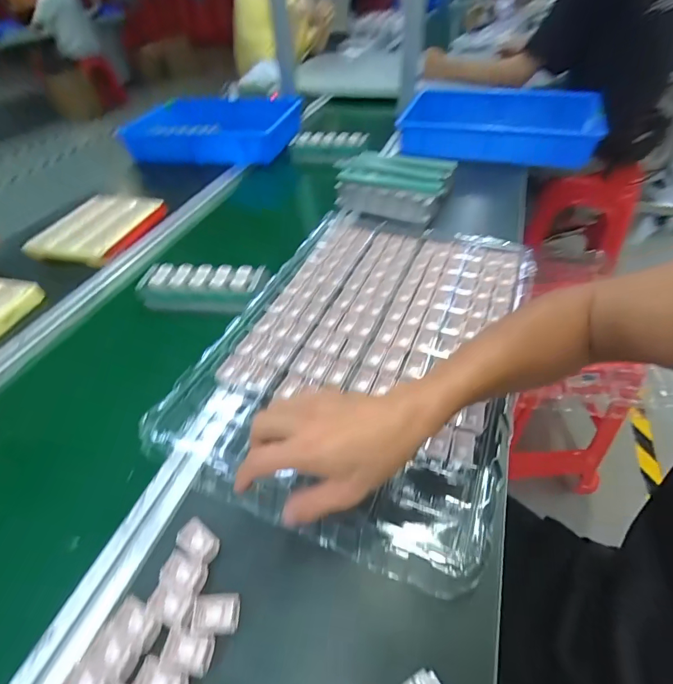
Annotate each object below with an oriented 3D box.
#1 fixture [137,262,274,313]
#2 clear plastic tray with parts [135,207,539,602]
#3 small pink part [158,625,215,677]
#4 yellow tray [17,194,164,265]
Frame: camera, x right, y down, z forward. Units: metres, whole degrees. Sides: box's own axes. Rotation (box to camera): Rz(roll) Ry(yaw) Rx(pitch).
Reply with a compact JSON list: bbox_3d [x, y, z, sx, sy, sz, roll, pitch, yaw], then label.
[{"bbox_3d":[-0.203,-0.085,0.601,0.199,0.053,0.054,6,47,11],"label":"fixture"},{"bbox_3d":[0.048,-0.016,0.500,0.350,0.037,0.512,15,50,18],"label":"clear plastic tray with parts"},{"bbox_3d":[-0.113,0.231,0.288,0.038,0.005,0.025,6,48,10],"label":"small pink part"},{"bbox_3d":[-0.469,-0.231,0.764,0.182,0.026,0.212,10,48,15],"label":"yellow tray"}]

